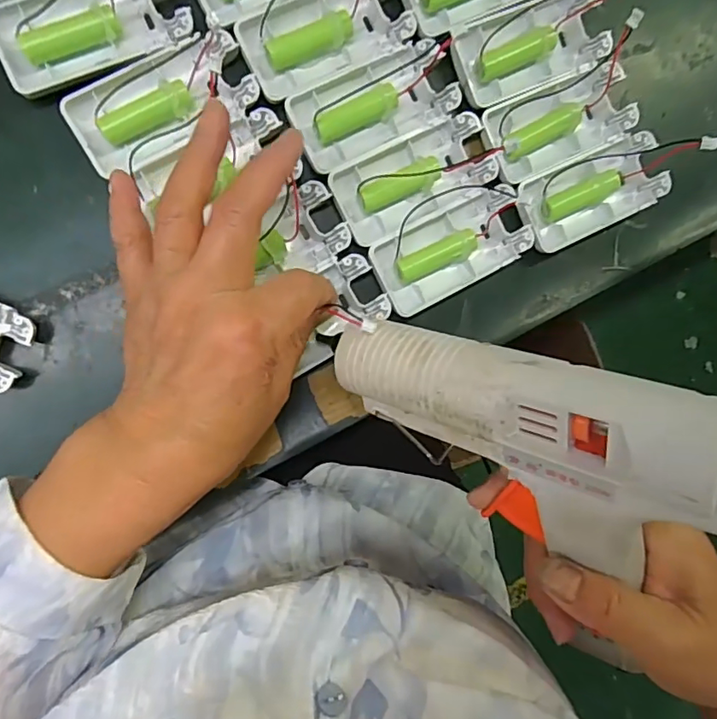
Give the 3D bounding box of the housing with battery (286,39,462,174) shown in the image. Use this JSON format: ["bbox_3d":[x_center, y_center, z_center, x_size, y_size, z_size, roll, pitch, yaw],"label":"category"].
[{"bbox_3d":[0.010,-0.141,0.300,0.093,0.015,0.042,-28,96,-9],"label":"housing with battery"}]

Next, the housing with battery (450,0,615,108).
[{"bbox_3d":[0.100,-0.181,0.307,0.089,0.016,0.047,-23,95,-9],"label":"housing with battery"}]

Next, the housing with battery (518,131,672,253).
[{"bbox_3d":[0.140,-0.100,0.320,0.089,0.015,0.044,-25,95,-9],"label":"housing with battery"}]

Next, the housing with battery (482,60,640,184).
[{"bbox_3d":[0.119,-0.139,0.312,0.090,0.013,0.044,-26,95,-9],"label":"housing with battery"}]

